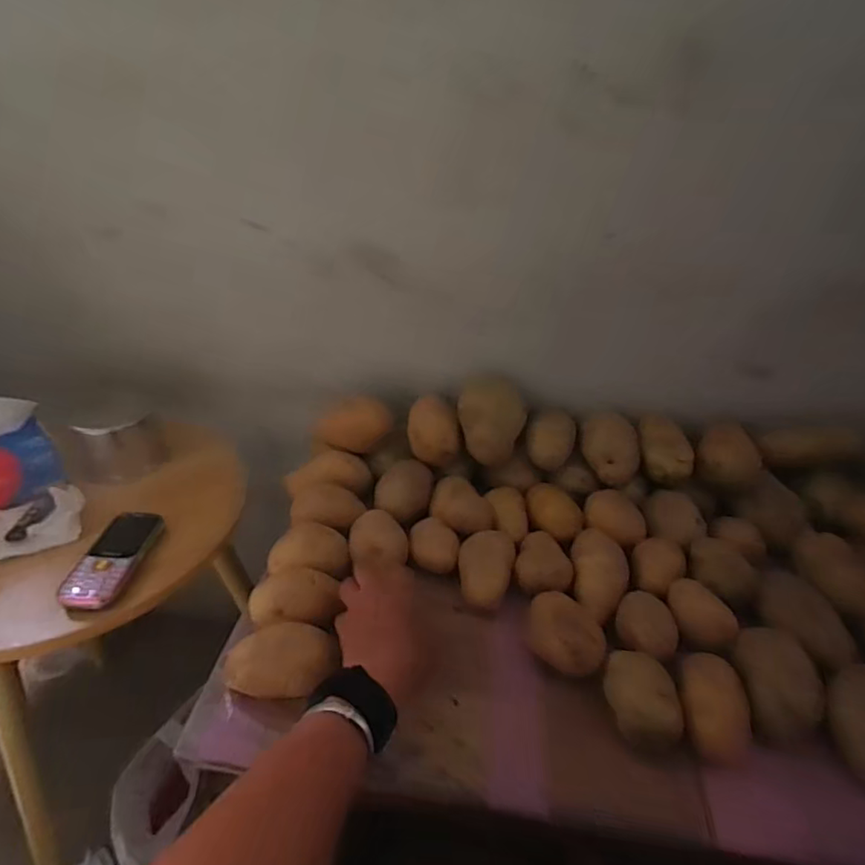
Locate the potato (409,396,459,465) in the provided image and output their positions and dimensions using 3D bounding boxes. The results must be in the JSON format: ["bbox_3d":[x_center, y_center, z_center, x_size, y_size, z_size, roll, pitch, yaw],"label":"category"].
[{"bbox_3d":[0.001,-0.001,0.719,0.060,0.081,0.043,0,-3,-2],"label":"potato"}]

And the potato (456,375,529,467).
[{"bbox_3d":[0.070,-0.019,0.689,0.078,0.095,0.055,6,33,7],"label":"potato"}]

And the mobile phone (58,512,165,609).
[{"bbox_3d":[-0.317,0.123,0.584,0.060,0.012,0.124,2,33,1],"label":"mobile phone"}]

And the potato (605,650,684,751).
[{"bbox_3d":[0.174,0.215,0.473,0.060,0.042,0.063,7,33,8],"label":"potato"}]

